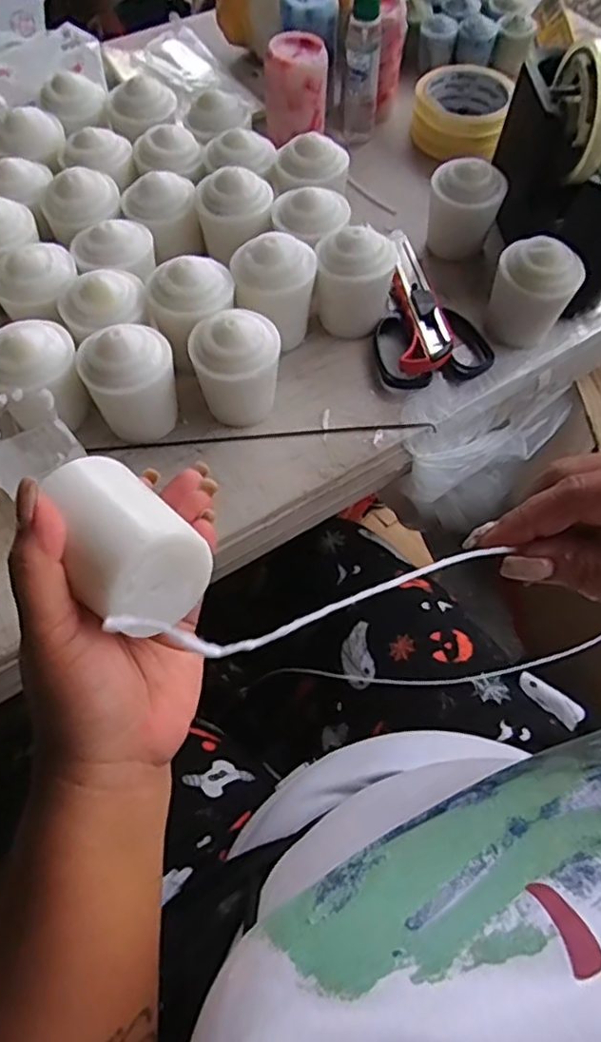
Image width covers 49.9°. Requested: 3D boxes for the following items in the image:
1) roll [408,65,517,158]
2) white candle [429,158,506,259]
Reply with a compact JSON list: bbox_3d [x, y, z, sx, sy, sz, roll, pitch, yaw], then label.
[{"bbox_3d":[0.153,-0.389,0.617,0.083,0.055,0.091,0,62,-1],"label":"roll"},{"bbox_3d":[0.126,-0.241,0.508,0.054,0.066,0.045,18,63,8],"label":"white candle"}]

